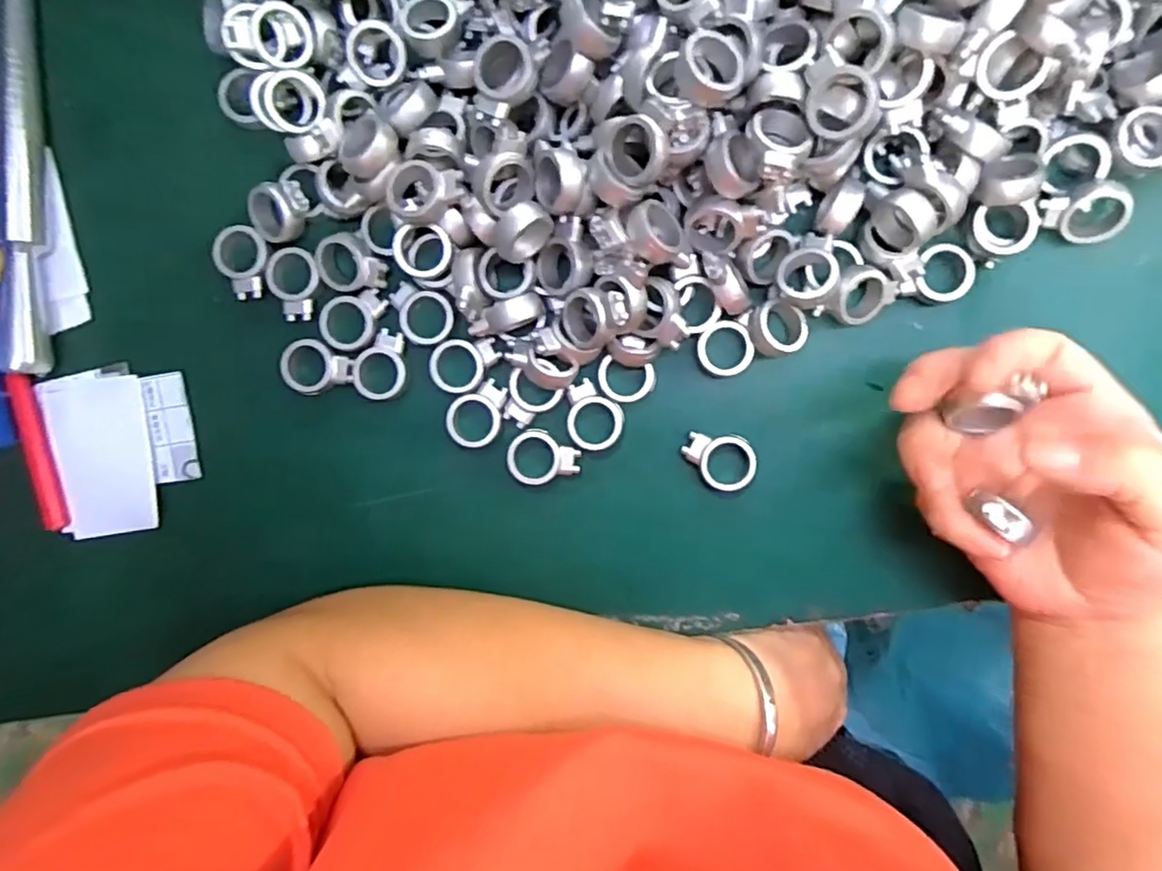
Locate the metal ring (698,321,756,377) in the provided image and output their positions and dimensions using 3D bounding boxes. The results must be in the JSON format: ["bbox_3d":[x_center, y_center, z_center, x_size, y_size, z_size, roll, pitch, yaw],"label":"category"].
[{"bbox_3d":[0.068,-0.040,0.292,0.026,0.004,0.025,0,94,4],"label":"metal ring"}]

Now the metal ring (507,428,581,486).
[{"bbox_3d":[-0.018,0.011,0.300,0.034,0.004,0.026,6,94,4],"label":"metal ring"}]

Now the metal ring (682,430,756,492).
[{"bbox_3d":[0.066,0.011,0.297,0.035,0.008,0.026,27,95,2],"label":"metal ring"}]

